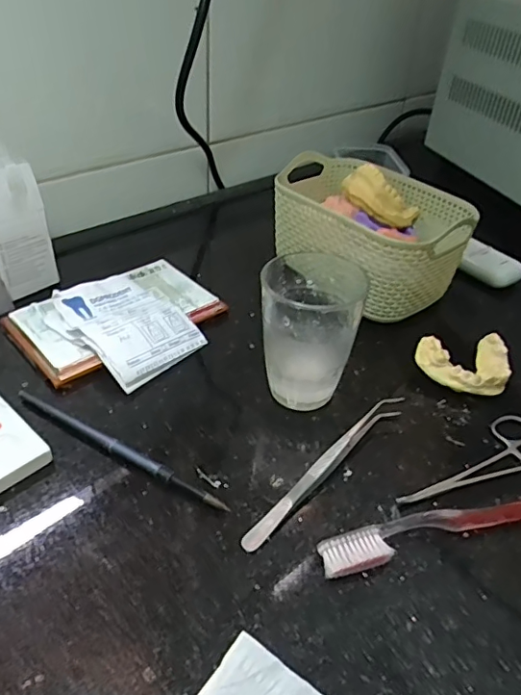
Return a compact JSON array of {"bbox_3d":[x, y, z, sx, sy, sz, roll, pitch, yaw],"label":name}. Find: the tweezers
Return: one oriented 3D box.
[{"bbox_3d":[0.041,0.070,0.335,0.013,0.015,0.146,33,47,30],"label":"tweezers"}]

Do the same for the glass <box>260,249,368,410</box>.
[{"bbox_3d":[0.031,-0.009,0.369,0.064,0.094,0.070,9,40,5],"label":"glass"}]

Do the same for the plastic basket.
[{"bbox_3d":[0.096,-0.105,0.493,0.120,0.089,0.174,-24,47,-31],"label":"plastic basket"}]

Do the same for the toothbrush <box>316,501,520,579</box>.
[{"bbox_3d":[0.120,0.096,0.309,0.182,0.016,0.023,-8,41,-16],"label":"toothbrush"}]

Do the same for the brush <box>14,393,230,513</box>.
[{"bbox_3d":[-0.091,0.061,0.340,0.166,0.007,0.008,25,43,22],"label":"brush"}]

